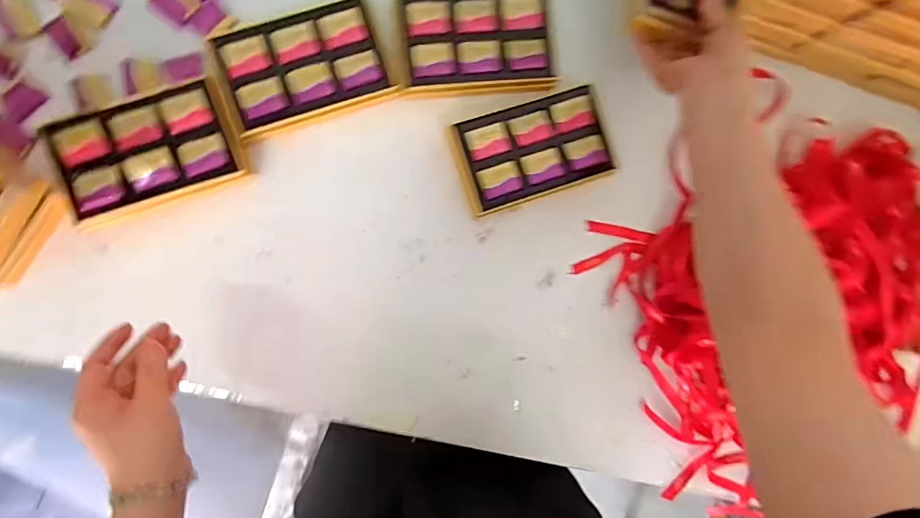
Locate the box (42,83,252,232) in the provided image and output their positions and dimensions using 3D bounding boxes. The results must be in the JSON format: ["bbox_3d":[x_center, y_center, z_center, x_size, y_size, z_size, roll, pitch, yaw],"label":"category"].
[{"bbox_3d":[-0.306,-0.102,0.481,0.157,0.034,0.093,-21,94,-6],"label":"box"}]

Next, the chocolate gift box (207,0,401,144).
[{"bbox_3d":[-0.153,-0.193,0.488,0.164,0.019,0.108,-19,94,-7],"label":"chocolate gift box"}]

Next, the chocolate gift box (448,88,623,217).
[{"bbox_3d":[0.080,-0.117,0.528,0.165,0.034,0.099,-18,94,-7],"label":"chocolate gift box"}]

